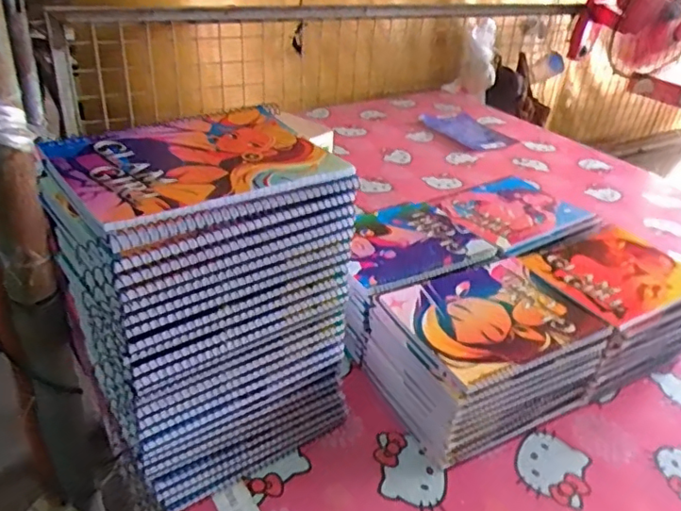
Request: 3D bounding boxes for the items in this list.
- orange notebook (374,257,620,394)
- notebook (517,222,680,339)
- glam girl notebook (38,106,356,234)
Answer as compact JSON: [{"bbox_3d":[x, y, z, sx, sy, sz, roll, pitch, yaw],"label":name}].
[{"bbox_3d":[0.162,0.061,0.609,0.197,0.010,0.157,-13,36,-27],"label":"orange notebook"},{"bbox_3d":[0.343,0.022,0.702,0.212,0.015,0.164,-13,36,-28],"label":"notebook"},{"bbox_3d":[-0.108,-0.077,0.444,0.198,0.012,0.144,-20,40,-35],"label":"glam girl notebook"}]

